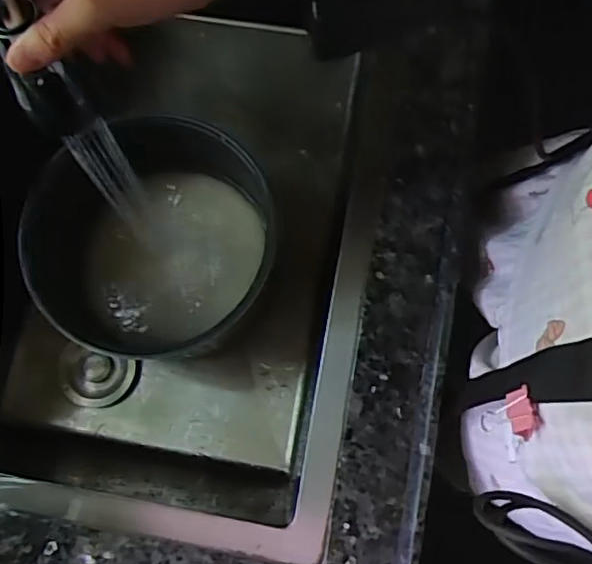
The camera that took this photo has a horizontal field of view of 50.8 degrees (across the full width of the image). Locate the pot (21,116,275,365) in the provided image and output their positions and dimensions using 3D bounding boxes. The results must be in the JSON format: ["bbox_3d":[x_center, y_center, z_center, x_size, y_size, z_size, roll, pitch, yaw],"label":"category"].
[{"bbox_3d":[-0.155,-0.043,0.647,0.247,0.127,0.229,0,78,1],"label":"pot"}]

